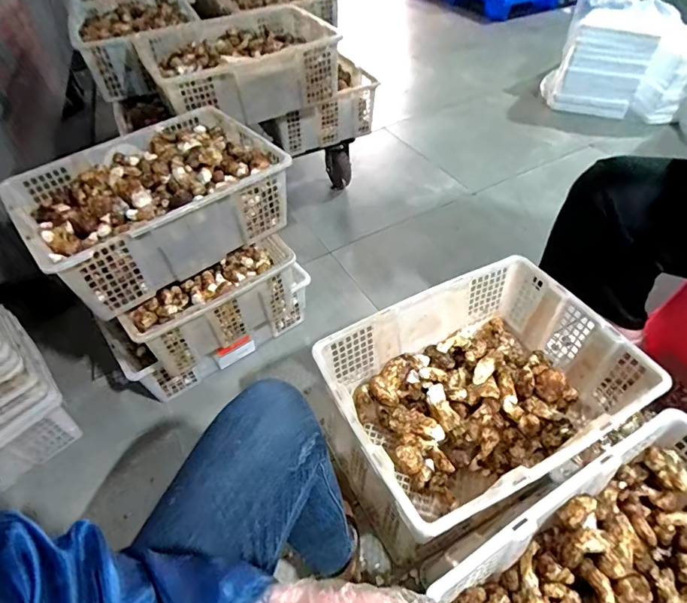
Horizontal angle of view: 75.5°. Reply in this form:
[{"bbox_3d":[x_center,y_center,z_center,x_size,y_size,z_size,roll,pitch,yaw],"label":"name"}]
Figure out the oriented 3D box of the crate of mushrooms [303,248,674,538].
[{"bbox_3d":[0.231,0.154,0.779,0.464,0.165,0.347,-22,51,-16],"label":"crate of mushrooms"}]

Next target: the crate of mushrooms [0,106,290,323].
[{"bbox_3d":[-0.384,-0.200,0.908,0.479,0.166,0.334,-27,52,-20],"label":"crate of mushrooms"}]

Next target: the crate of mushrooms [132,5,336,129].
[{"bbox_3d":[-0.268,-0.615,1.171,0.447,0.181,0.326,-25,52,-18],"label":"crate of mushrooms"}]

